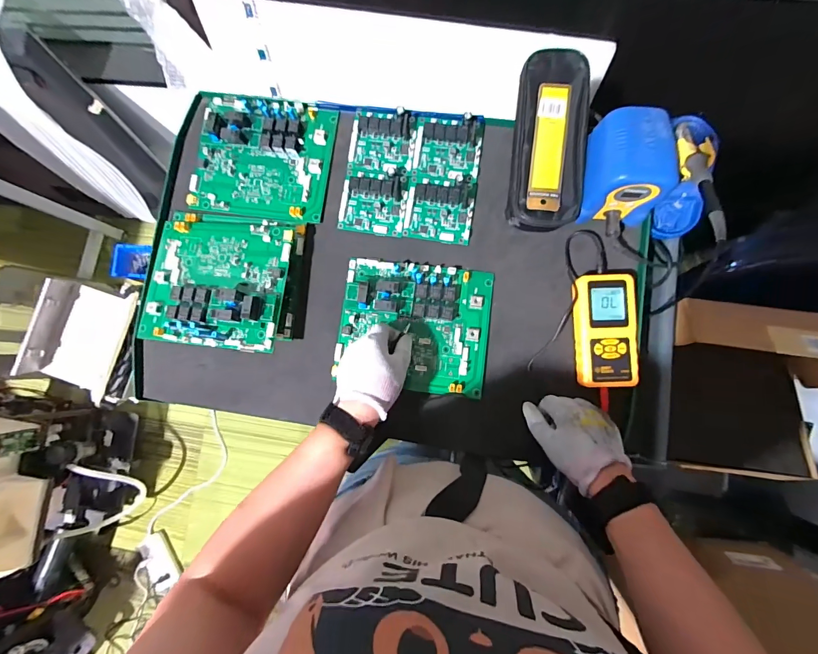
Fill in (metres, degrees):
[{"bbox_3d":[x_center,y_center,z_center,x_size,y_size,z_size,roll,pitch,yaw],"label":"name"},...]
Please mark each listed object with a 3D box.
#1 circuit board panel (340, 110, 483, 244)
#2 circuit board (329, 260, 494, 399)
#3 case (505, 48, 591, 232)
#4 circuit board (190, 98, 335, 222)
[{"bbox_3d":[0.003,-0.216,0.531,0.186,0.022,0.175,8,85,6],"label":"circuit board panel"},{"bbox_3d":[0.005,-0.003,0.501,0.201,0.028,0.170,7,85,6],"label":"circuit board"},{"bbox_3d":[0.187,-0.244,0.502,0.092,0.051,0.225,5,85,5],"label":"case"},{"bbox_3d":[-0.217,-0.250,0.548,0.199,0.024,0.175,8,85,6],"label":"circuit board"}]

